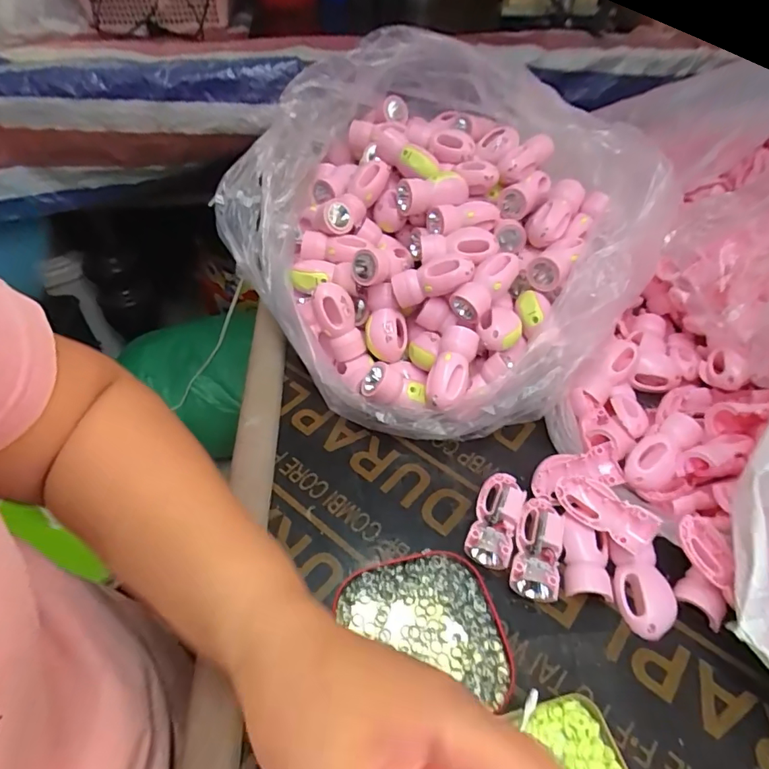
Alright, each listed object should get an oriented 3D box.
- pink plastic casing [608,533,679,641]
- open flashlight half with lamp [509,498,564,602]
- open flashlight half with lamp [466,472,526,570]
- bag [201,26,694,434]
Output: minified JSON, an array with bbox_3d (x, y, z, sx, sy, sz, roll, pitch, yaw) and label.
[{"bbox_3d":[0.171,0.133,0.325,0.036,0.016,0.057,3,47,3],"label":"pink plastic casing"},{"bbox_3d":[0.105,0.110,0.340,0.030,0.023,0.068,13,48,12],"label":"open flashlight half with lamp"},{"bbox_3d":[0.079,0.095,0.353,0.030,0.023,0.066,17,49,15],"label":"open flashlight half with lamp"},{"bbox_3d":[0.061,-0.147,0.472,0.349,0.206,0.353,-25,52,-22],"label":"bag"}]

